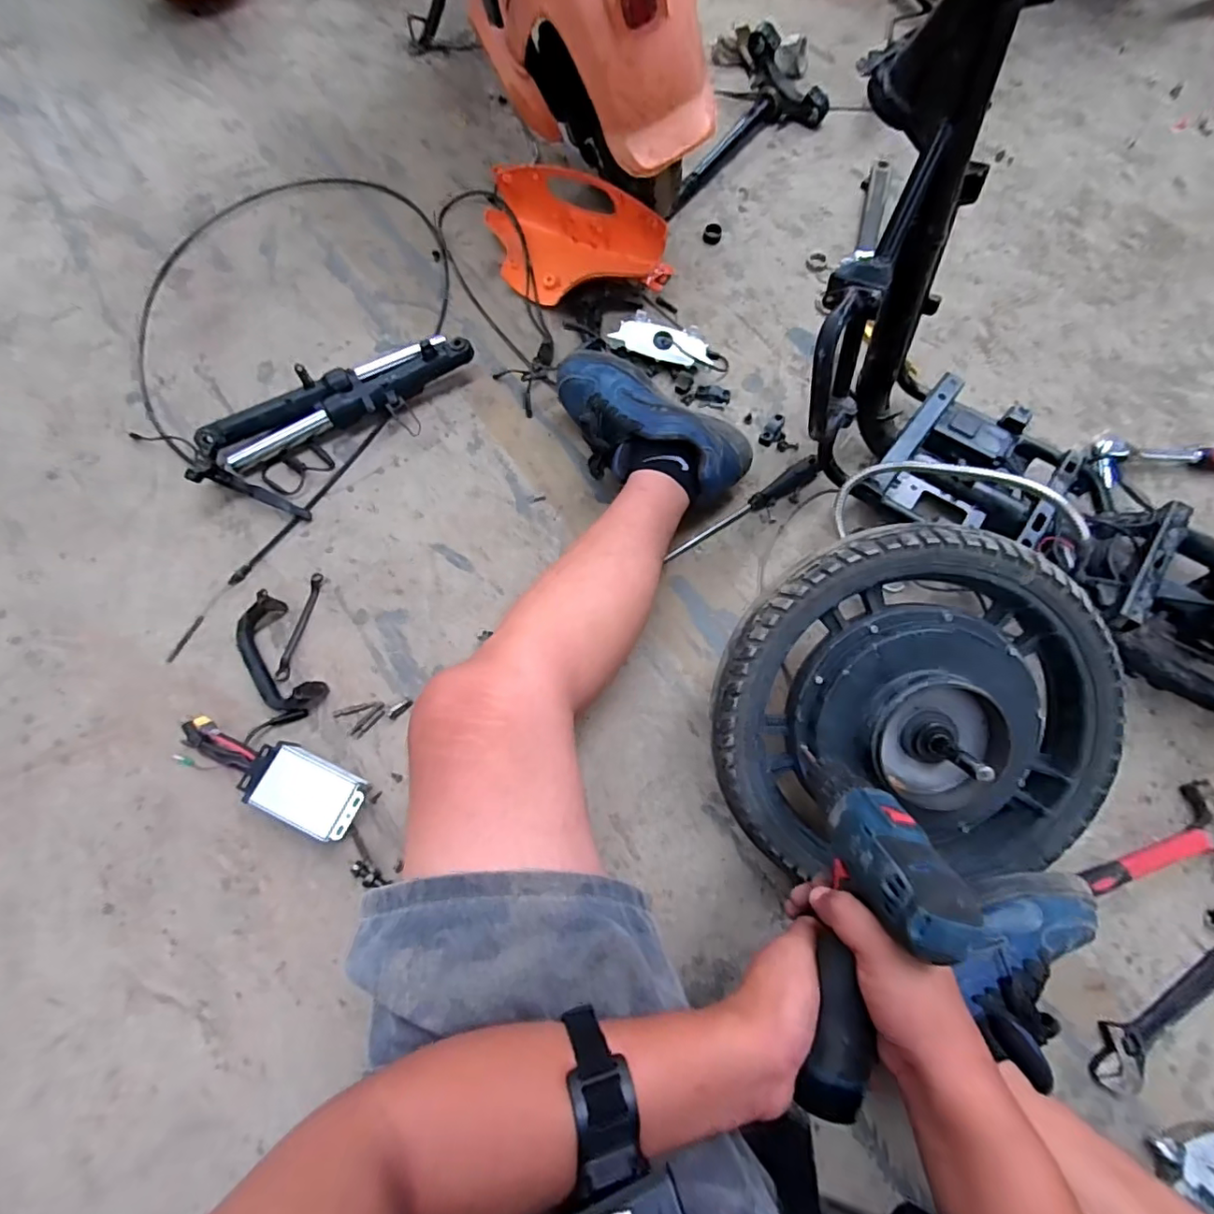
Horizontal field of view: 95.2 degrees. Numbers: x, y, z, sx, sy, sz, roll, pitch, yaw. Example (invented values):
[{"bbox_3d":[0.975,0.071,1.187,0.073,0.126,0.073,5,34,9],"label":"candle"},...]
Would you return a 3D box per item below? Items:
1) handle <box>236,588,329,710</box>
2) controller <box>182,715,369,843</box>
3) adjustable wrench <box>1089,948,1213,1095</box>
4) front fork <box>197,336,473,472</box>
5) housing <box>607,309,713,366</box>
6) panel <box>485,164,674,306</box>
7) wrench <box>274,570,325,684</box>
[{"bbox_3d":[-0.400,0.059,0.665,0.064,0.037,0.151,-33,74,-9],"label":"handle"},{"bbox_3d":[-0.373,0.179,0.610,0.227,0.032,0.067,24,74,9],"label":"controller"},{"bbox_3d":[0.552,0.399,0.550,0.193,0.012,0.049,-36,74,-10],"label":"adjustable wrench"},{"bbox_3d":[-0.370,-0.290,0.776,0.379,0.056,0.086,-23,73,-6],"label":"front fork"},{"bbox_3d":[0.083,-0.386,0.816,0.150,0.035,0.065,18,73,8],"label":"housing"},{"bbox_3d":[-0.066,-0.552,0.831,0.302,0.103,0.160,23,74,9],"label":"panel"},{"bbox_3d":[-0.383,0.023,0.690,0.016,0.008,0.139,7,72,4],"label":"wrench"}]

